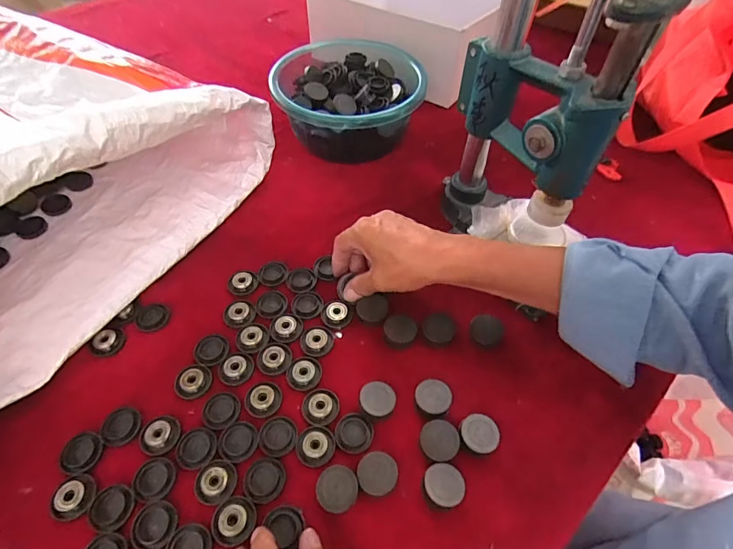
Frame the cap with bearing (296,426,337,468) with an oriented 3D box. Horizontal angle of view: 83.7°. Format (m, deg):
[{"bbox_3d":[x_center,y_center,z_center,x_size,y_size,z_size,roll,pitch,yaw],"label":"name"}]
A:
[{"bbox_3d":[-0.044,0.146,0.350,0.033,0.007,0.032,1,53,-1],"label":"cap with bearing"}]

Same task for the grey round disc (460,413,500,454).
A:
[{"bbox_3d":[0.098,0.139,0.357,0.032,0.012,0.032,1,53,-1],"label":"grey round disc"}]

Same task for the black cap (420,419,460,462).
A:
[{"bbox_3d":[0.062,0.143,0.350,0.031,0.019,0.032,1,53,-1],"label":"black cap"}]

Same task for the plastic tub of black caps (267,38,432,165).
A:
[{"bbox_3d":[-0.028,-0.248,0.593,0.195,0.091,0.205,1,53,-1],"label":"plastic tub of black caps"}]

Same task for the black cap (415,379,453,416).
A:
[{"bbox_3d":[0.060,0.113,0.372,0.031,0.015,0.032,1,53,-1],"label":"black cap"}]

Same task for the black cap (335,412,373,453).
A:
[{"bbox_3d":[-0.010,0.139,0.359,0.032,0.005,0.033,1,53,-1],"label":"black cap"}]

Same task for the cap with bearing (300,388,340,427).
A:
[{"bbox_3d":[-0.042,0.119,0.372,0.033,0.006,0.032,1,53,-1],"label":"cap with bearing"}]

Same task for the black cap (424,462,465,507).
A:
[{"bbox_3d":[0.062,0.172,0.332,0.031,0.017,0.030,1,53,-1],"label":"black cap"}]

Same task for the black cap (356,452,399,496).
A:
[{"bbox_3d":[0.009,0.164,0.336,0.032,0.016,0.031,1,53,-1],"label":"black cap"}]

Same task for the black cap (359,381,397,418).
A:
[{"bbox_3d":[0.010,0.114,0.371,0.031,0.016,0.030,1,53,-1],"label":"black cap"}]

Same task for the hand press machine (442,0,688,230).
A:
[{"bbox_3d":[0.156,-0.171,0.362,0.158,0.373,0.105,39,62,24],"label":"hand press machine"}]

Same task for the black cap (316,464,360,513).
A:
[{"bbox_3d":[-0.023,0.172,0.328,0.032,0.015,0.032,1,53,-1],"label":"black cap"}]

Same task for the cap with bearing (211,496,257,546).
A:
[{"bbox_3d":[-0.103,0.190,0.316,0.031,0.004,0.033,29,58,19],"label":"cap with bearing"}]

